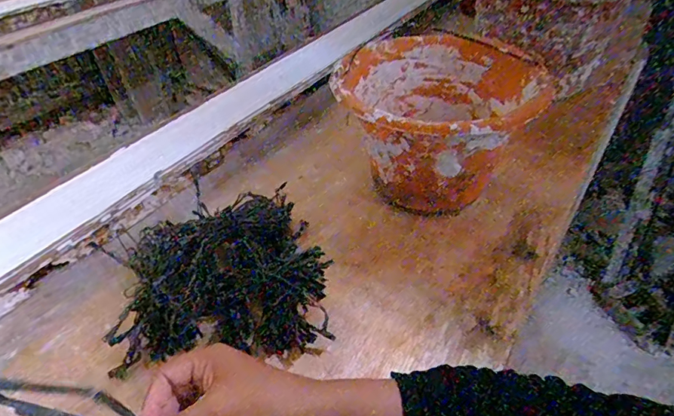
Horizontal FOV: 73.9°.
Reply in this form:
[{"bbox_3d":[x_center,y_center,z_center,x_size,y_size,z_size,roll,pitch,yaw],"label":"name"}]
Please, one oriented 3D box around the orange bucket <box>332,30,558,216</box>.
[{"bbox_3d":[0.116,-0.109,0.582,0.232,0.145,0.221,-1,42,1],"label":"orange bucket"}]

